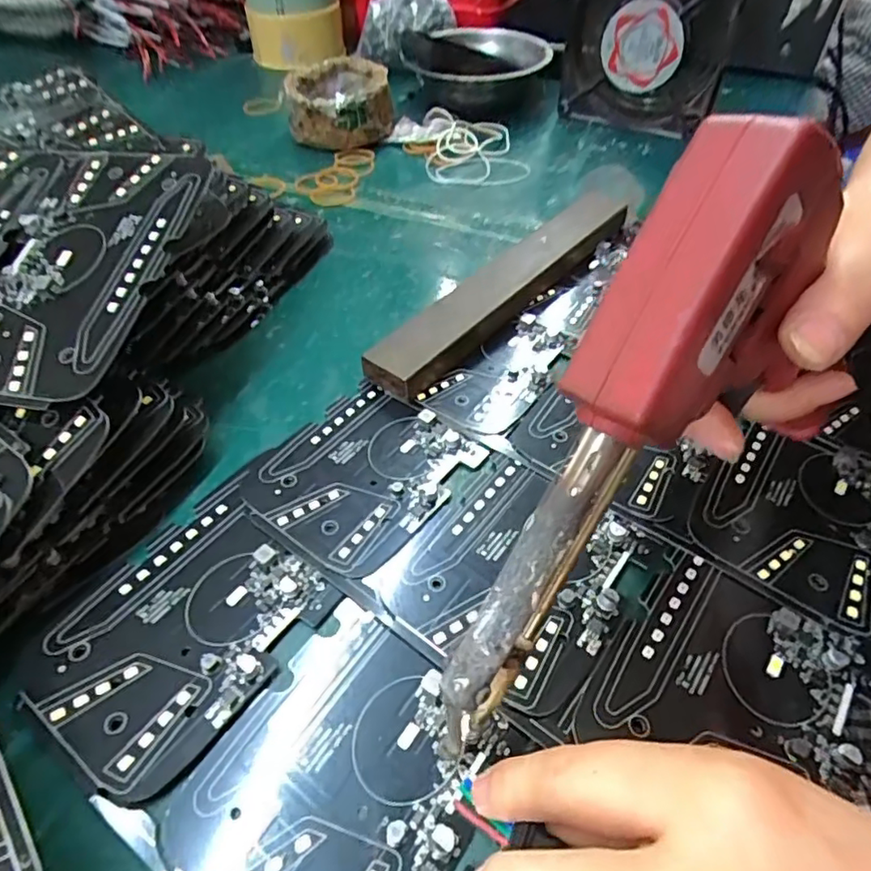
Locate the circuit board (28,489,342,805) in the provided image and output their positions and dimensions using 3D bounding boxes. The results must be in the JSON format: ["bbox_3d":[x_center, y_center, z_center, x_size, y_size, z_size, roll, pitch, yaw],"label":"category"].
[{"bbox_3d":[-0.091,0.067,0.209,0.076,0.004,0.092,30,55,25],"label":"circuit board"}]

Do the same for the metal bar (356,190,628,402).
[{"bbox_3d":[0.045,-0.089,0.336,0.035,0.019,0.220,34,57,27],"label":"metal bar"}]

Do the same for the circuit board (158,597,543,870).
[{"bbox_3d":[-0.027,0.104,0.178,0.075,0.004,0.088,27,54,23],"label":"circuit board"}]

